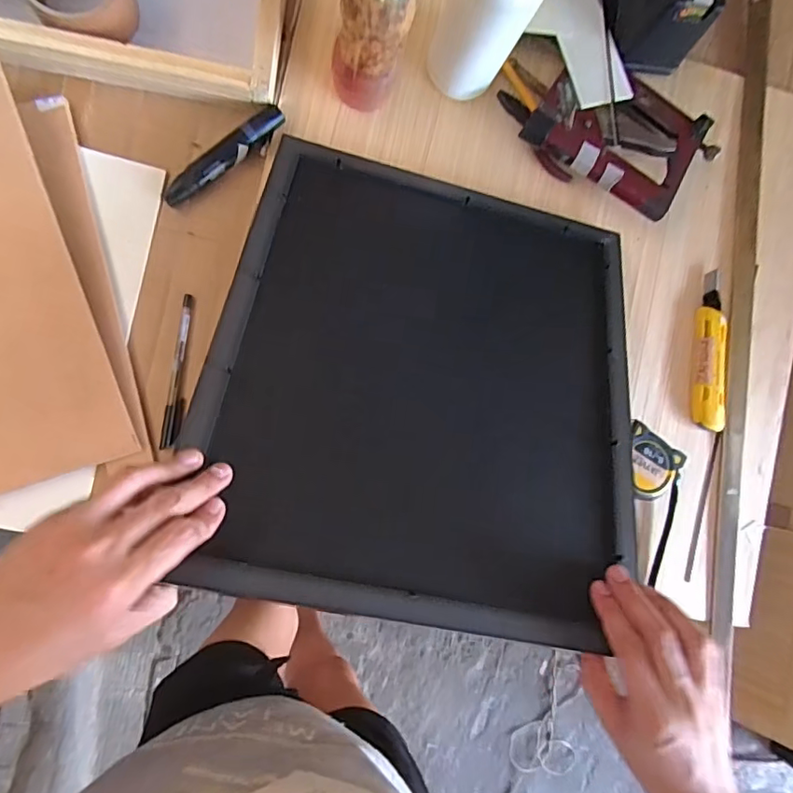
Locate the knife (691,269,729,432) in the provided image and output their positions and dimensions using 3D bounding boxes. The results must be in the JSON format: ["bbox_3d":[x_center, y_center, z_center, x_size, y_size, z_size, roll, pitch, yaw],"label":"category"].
[{"bbox_3d":[0.332,-0.050,0.568,0.036,0.015,0.166,2,88,-9],"label":"knife"}]

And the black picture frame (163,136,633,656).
[{"bbox_3d":[0.031,-0.023,0.446,0.334,0.027,0.388,13,64,-9],"label":"black picture frame"}]

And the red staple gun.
[{"bbox_3d":[0.221,-0.263,0.545,0.200,0.043,0.124,28,84,-8],"label":"red staple gun"}]

